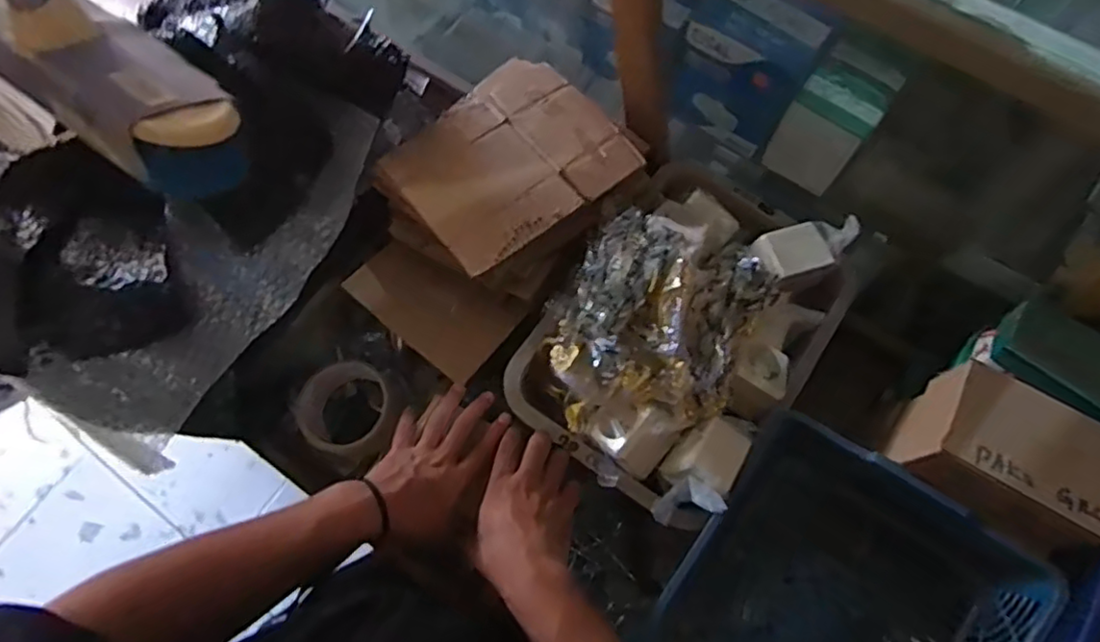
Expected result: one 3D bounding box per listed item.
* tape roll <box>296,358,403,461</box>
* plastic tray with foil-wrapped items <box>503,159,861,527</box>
[{"bbox_3d":[-0.201,0.084,0.617,0.074,0.064,0.092,21,73,9],"label":"tape roll"},{"bbox_3d":[0.126,-0.004,0.570,0.228,0.093,0.314,38,76,13],"label":"plastic tray with foil-wrapped items"}]

